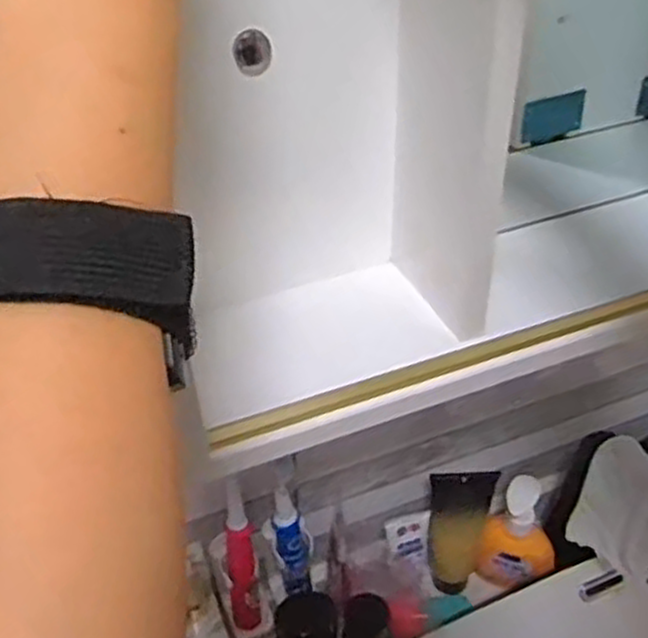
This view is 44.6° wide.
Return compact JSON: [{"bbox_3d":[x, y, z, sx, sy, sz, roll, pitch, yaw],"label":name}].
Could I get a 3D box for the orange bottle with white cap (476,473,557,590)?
[{"bbox_3d":[0.182,0.202,0.733,0.064,0.119,0.045,-11,41,-11],"label":"orange bottle with white cap"}]

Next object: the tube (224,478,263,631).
[{"bbox_3d":[-0.068,0.195,0.641,0.025,0.155,0.033,-11,41,-11],"label":"tube"}]

